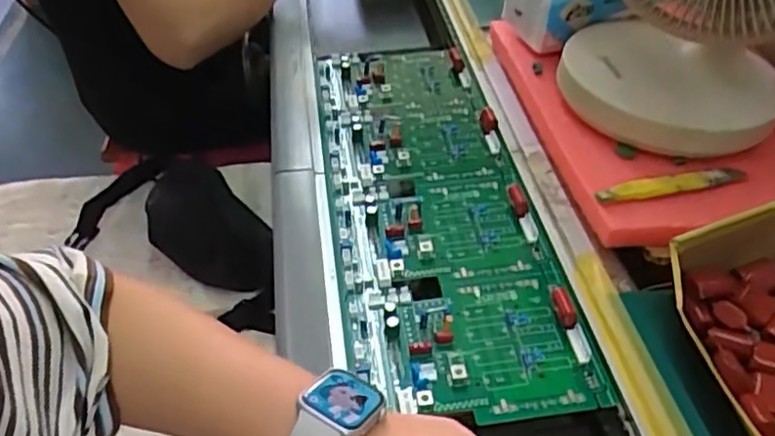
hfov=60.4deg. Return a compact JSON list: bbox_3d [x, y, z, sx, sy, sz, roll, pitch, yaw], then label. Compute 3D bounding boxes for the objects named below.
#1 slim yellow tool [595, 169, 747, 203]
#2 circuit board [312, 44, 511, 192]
[{"bbox_3d":[0.233,-0.028,0.541,0.143,0.014,0.018,-11,46,-12],"label":"slim yellow tool"},{"bbox_3d":[0.014,-0.113,0.694,0.168,0.022,0.221,-4,45,-6],"label":"circuit board"}]

